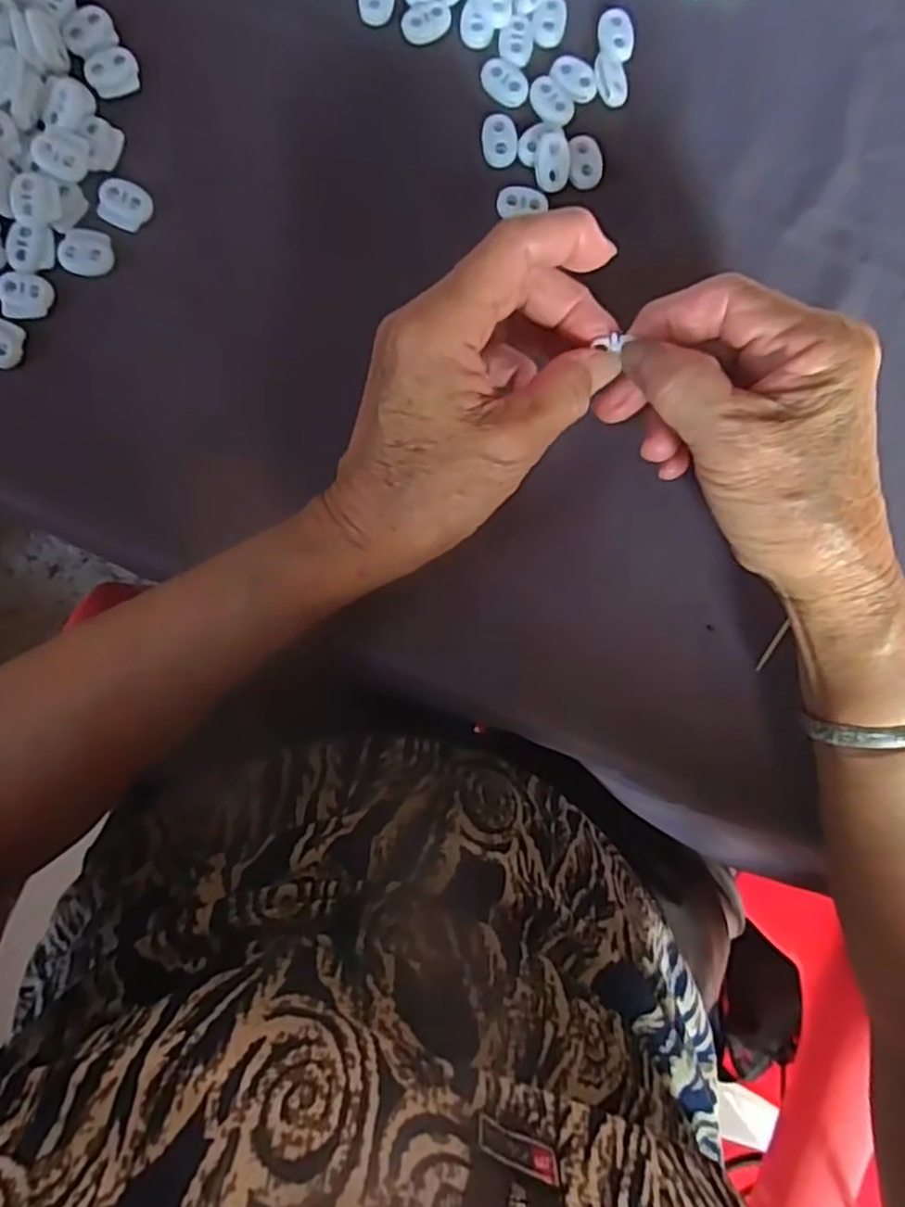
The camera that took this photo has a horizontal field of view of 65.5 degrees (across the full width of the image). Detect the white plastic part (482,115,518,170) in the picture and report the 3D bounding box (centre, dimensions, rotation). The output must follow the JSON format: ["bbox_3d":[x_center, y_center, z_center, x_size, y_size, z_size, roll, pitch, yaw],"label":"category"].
[{"bbox_3d":[0.021,-0.206,0.311,0.015,0.004,0.022,1,87,-3],"label":"white plastic part"}]

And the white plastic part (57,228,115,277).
[{"bbox_3d":[-0.157,-0.151,0.301,0.022,0.004,0.020,6,87,-3],"label":"white plastic part"}]

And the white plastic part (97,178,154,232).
[{"bbox_3d":[-0.141,-0.172,0.303,0.021,0.005,0.020,25,86,-2],"label":"white plastic part"}]

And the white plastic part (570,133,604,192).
[{"bbox_3d":[0.059,-0.198,0.314,0.015,0.004,0.022,-5,88,-3],"label":"white plastic part"}]

